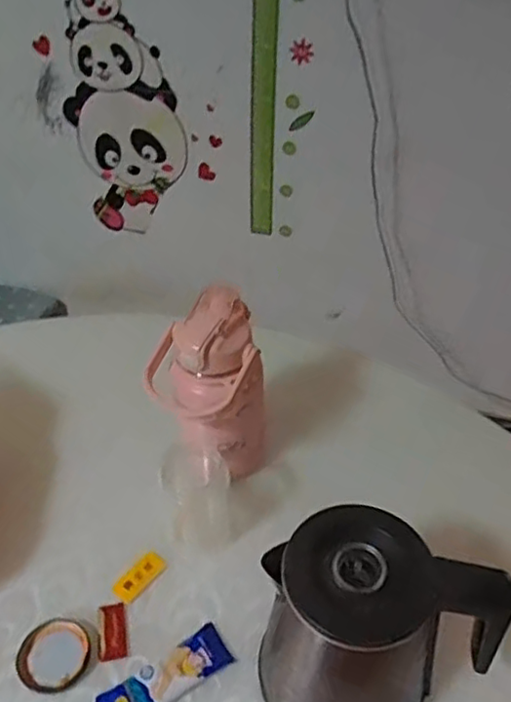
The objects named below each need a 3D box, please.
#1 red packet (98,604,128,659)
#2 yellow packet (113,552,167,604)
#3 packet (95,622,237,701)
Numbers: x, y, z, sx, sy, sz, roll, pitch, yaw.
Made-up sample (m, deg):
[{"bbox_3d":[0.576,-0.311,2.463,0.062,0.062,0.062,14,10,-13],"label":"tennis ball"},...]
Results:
[{"bbox_3d":[-0.136,0.266,0.600,0.025,0.006,0.053,-8,42,-9],"label":"red packet"},{"bbox_3d":[-0.118,0.230,0.641,0.026,0.005,0.054,31,50,31],"label":"yellow packet"},{"bbox_3d":[-0.079,0.291,0.560,0.119,0.015,0.039,-24,46,-25],"label":"packet"}]

